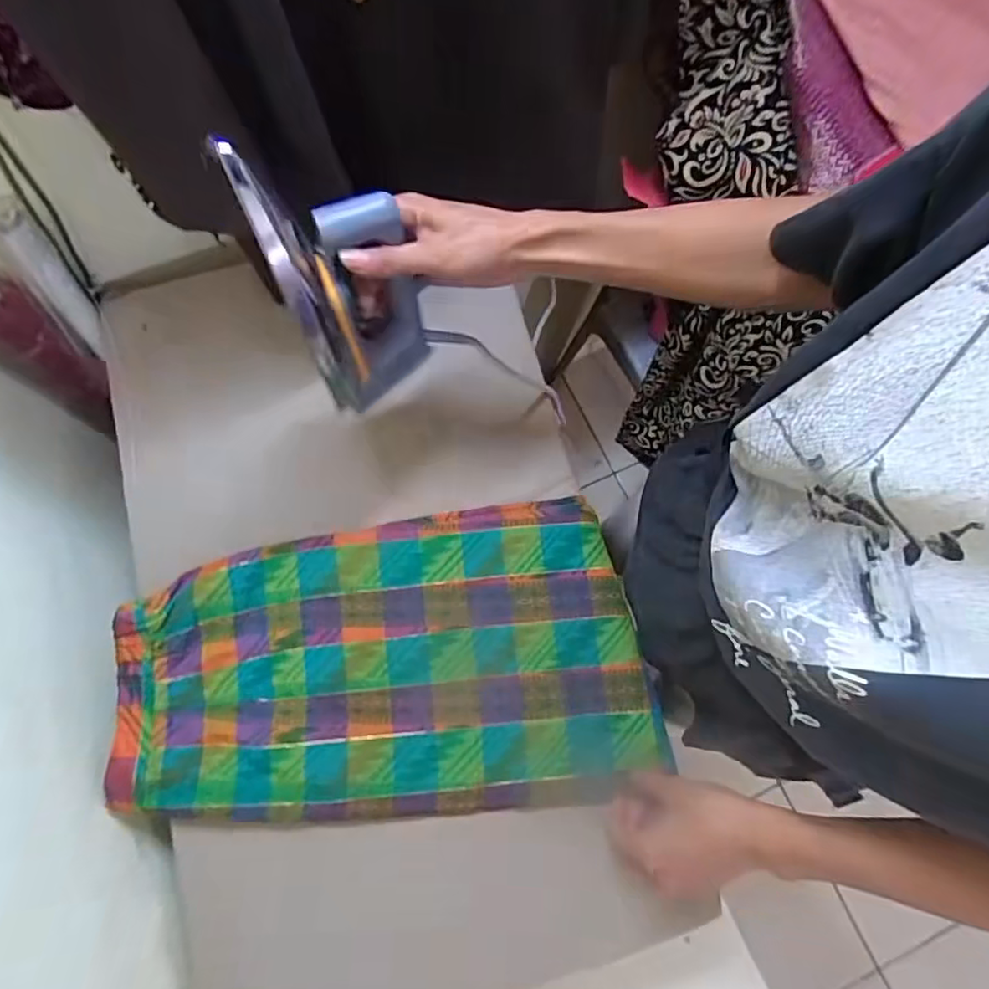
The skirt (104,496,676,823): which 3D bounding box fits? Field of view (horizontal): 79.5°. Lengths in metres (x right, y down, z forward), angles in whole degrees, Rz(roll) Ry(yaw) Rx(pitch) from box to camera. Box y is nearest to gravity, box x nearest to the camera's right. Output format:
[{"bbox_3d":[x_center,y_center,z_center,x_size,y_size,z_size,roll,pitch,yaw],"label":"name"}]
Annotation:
[{"bbox_3d":[-0.101,0.168,0.569,0.480,0.037,0.275,-10,77,-2],"label":"skirt"}]

